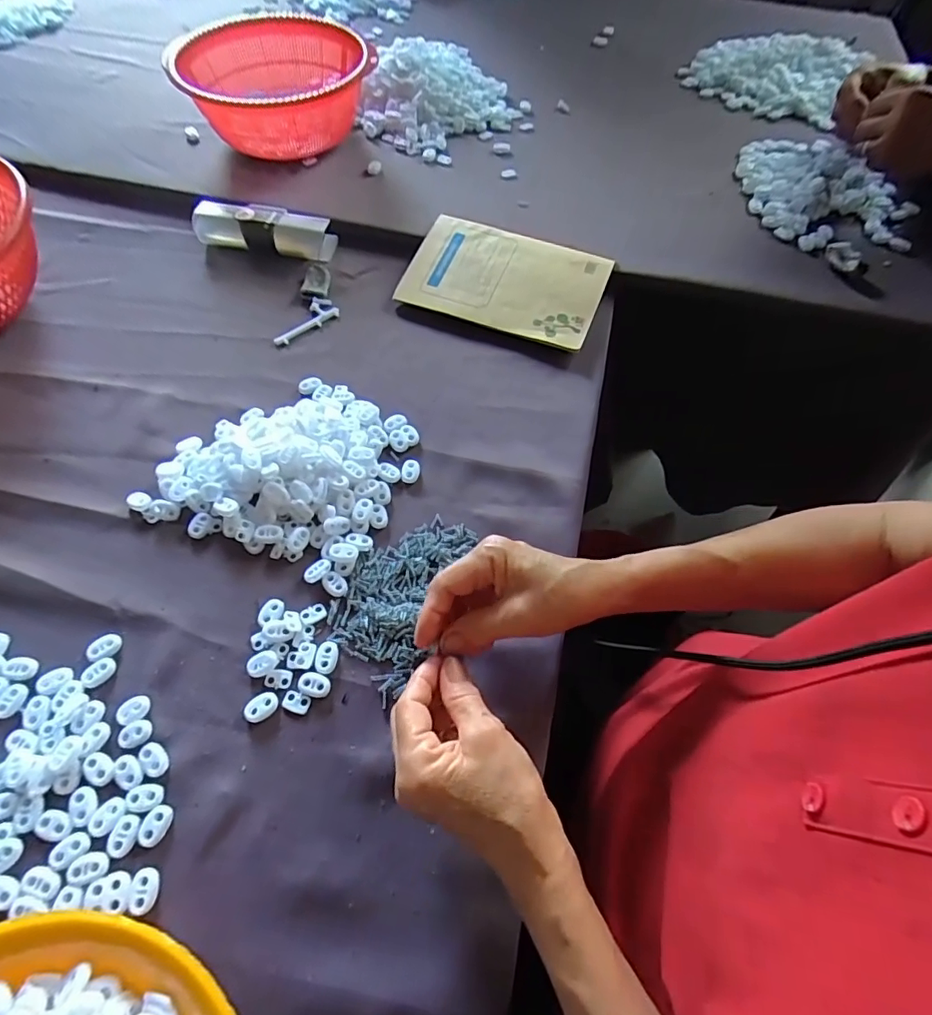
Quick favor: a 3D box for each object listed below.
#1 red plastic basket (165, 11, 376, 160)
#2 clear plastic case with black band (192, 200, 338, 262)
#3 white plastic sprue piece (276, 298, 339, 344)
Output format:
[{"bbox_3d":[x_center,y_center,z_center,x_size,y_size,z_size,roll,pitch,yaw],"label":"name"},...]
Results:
[{"bbox_3d":[-0.237,-0.531,0.678,0.220,0.104,0.250,-23,64,-13],"label":"red plastic basket"},{"bbox_3d":[-0.231,-0.316,0.594,0.158,0.034,0.044,12,61,6],"label":"clear plastic case with black band"},{"bbox_3d":[-0.172,-0.197,0.548,0.077,0.007,0.034,-38,68,-20],"label":"white plastic sprue piece"}]

